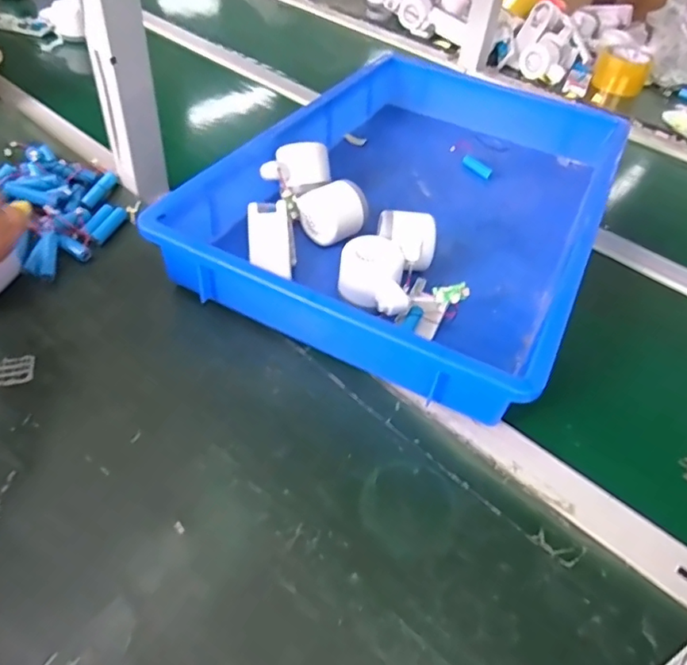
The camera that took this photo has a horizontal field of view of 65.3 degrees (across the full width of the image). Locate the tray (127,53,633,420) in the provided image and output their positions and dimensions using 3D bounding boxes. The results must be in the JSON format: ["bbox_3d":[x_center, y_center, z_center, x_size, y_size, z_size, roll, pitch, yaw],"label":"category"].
[{"bbox_3d":[0.103,-0.170,0.632,0.363,0.079,0.562,24,49,15],"label":"tray"}]

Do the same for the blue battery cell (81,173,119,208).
[{"bbox_3d":[-0.275,-0.161,0.605,0.011,0.011,0.049,26,71,17],"label":"blue battery cell"}]

